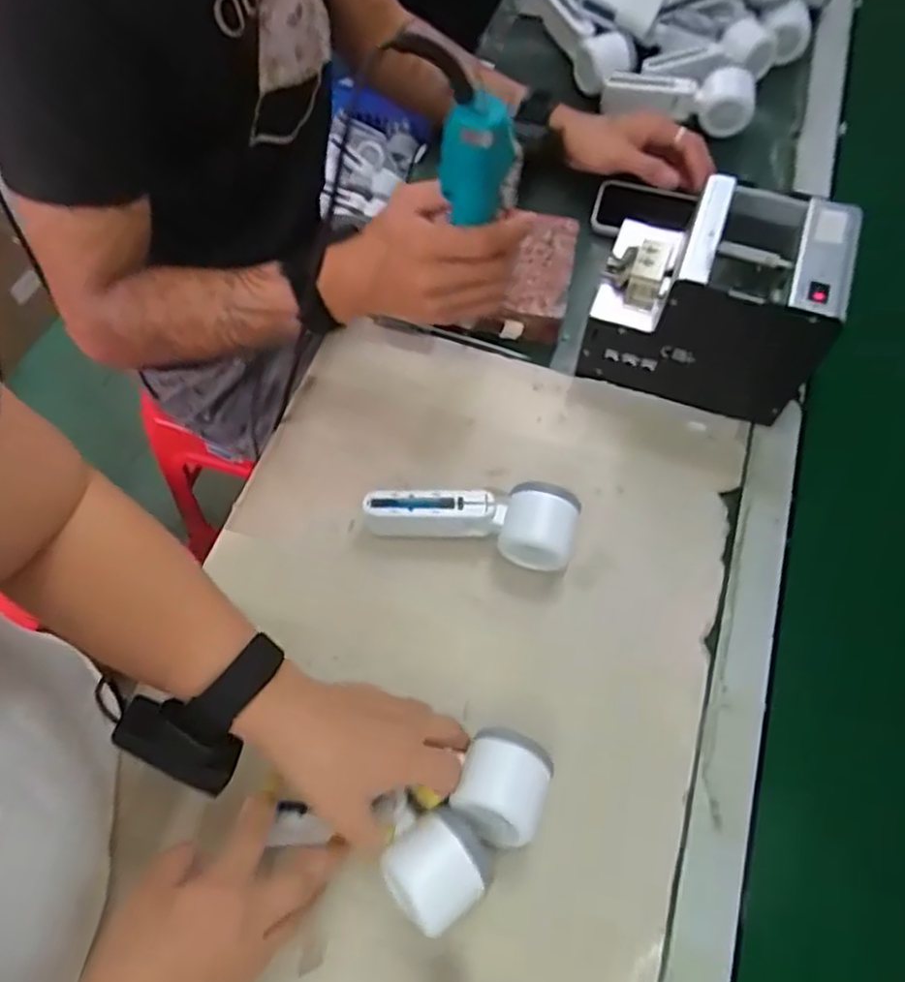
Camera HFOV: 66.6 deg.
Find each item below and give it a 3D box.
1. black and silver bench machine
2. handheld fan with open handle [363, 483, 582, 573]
[{"bbox_3d":[0.219,-0.162,0.599,0.175,0.168,0.122,21,64,7],"label":"black and silver bench machine"},{"bbox_3d":[0.014,0.025,0.552,0.166,0.055,0.057,10,63,2],"label":"handheld fan with open handle"}]

